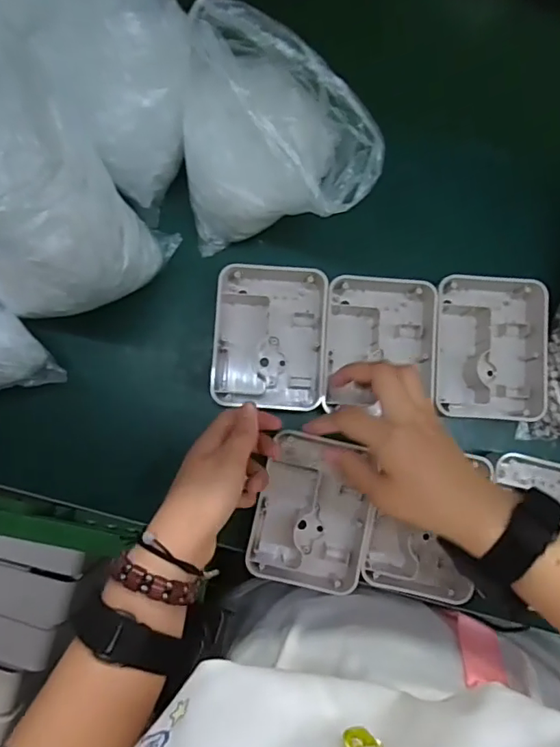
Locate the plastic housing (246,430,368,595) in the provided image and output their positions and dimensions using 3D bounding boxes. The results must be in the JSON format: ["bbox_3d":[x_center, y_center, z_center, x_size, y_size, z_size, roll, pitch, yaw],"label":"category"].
[{"bbox_3d":[0.031,0.126,0.473,0.095,0.043,0.120,13,84,1],"label":"plastic housing"}]

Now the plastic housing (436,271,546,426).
[{"bbox_3d":[0.192,-0.023,0.485,0.103,0.039,0.131,3,84,0],"label":"plastic housing"}]

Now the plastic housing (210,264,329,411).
[{"bbox_3d":[-0.009,-0.032,0.484,0.100,0.039,0.128,3,84,0],"label":"plastic housing"}]

